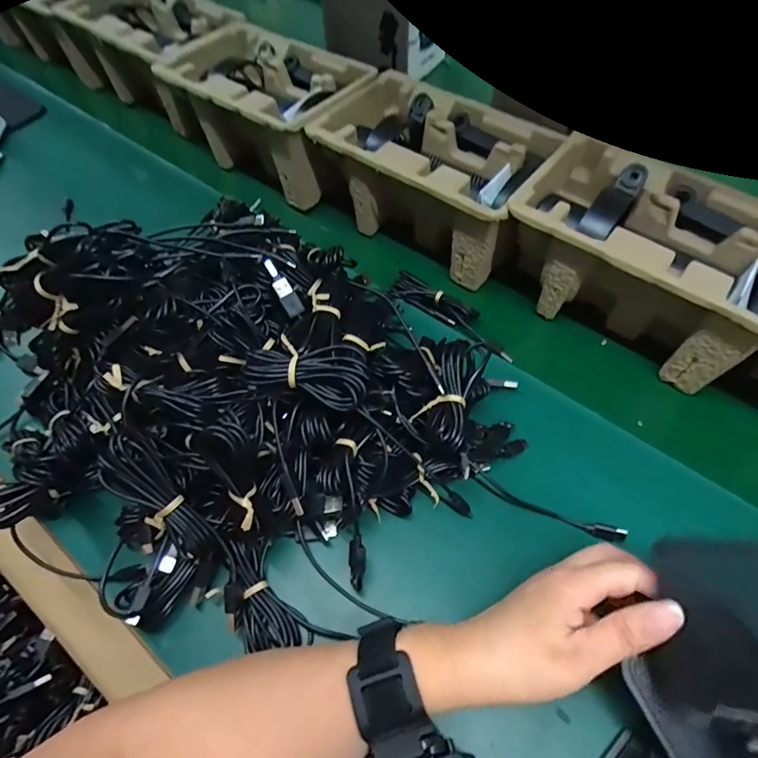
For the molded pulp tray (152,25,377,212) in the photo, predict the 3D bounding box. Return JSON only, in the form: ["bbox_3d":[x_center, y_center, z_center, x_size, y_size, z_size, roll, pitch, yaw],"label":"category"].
[{"bbox_3d":[-0.129,-0.316,0.569,0.218,0.106,0.145,32,64,21],"label":"molded pulp tray"}]

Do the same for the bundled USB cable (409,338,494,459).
[{"bbox_3d":[0.055,0.008,0.351,0.037,0.020,0.093,17,59,13],"label":"bundled USB cable"}]

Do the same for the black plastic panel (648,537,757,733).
[{"bbox_3d":[0.187,0.131,0.245,0.077,0.009,0.094,0,87,38],"label":"black plastic panel"}]

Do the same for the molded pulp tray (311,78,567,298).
[{"bbox_3d":[0.054,-0.213,0.502,0.228,0.101,0.145,29,63,20],"label":"molded pulp tray"}]

